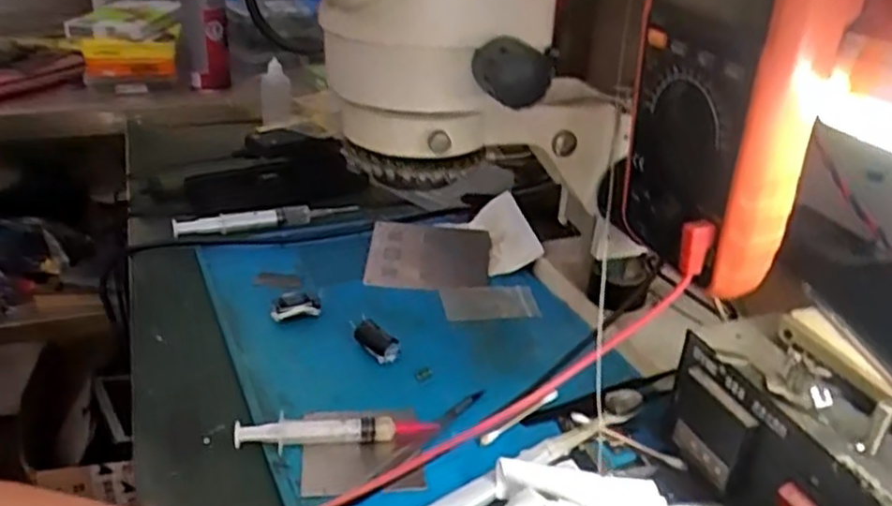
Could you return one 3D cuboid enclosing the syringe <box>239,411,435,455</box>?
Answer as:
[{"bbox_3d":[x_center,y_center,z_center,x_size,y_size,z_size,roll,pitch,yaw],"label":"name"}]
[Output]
[{"bbox_3d":[-0.063,0.103,0.423,0.113,0.018,0.014,0,28,-3],"label":"syringe"}]

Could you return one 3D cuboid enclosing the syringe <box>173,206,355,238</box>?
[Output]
[{"bbox_3d":[-0.161,-0.031,0.667,0.163,0.016,0.020,-8,29,-22],"label":"syringe"}]

